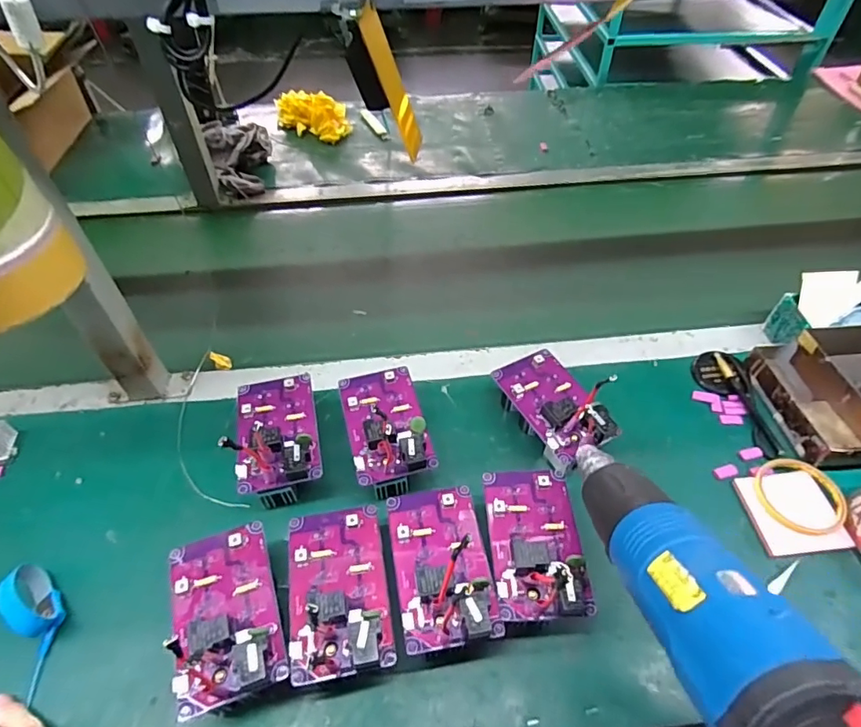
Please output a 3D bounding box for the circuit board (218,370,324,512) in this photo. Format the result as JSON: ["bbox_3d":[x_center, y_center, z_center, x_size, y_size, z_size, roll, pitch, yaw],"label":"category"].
[{"bbox_3d":[-0.169,0.081,0.562,0.090,0.075,0.139,-11,50,-9],"label":"circuit board"}]

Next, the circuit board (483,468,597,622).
[{"bbox_3d":[0.097,0.160,0.472,0.082,0.023,0.142,-2,49,-1],"label":"circuit board"}]

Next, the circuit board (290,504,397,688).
[{"bbox_3d":[-0.081,0.191,0.443,0.084,0.040,0.142,-8,50,-6],"label":"circuit board"}]

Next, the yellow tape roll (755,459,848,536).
[{"bbox_3d":[0.398,0.142,0.548,0.088,0.009,0.088,0,49,0],"label":"yellow tape roll"}]

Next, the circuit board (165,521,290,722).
[{"bbox_3d":[-0.177,0.208,0.431,0.082,0.037,0.137,-17,51,-14],"label":"circuit board"}]

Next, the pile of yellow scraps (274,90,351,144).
[{"bbox_3d":[-0.253,-0.549,1.122,0.160,0.071,0.110,35,58,27],"label":"pile of yellow scraps"}]

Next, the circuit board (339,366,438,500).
[{"bbox_3d":[-0.051,0.073,0.573,0.087,0.061,0.144,-12,50,-10],"label":"circuit board"}]

